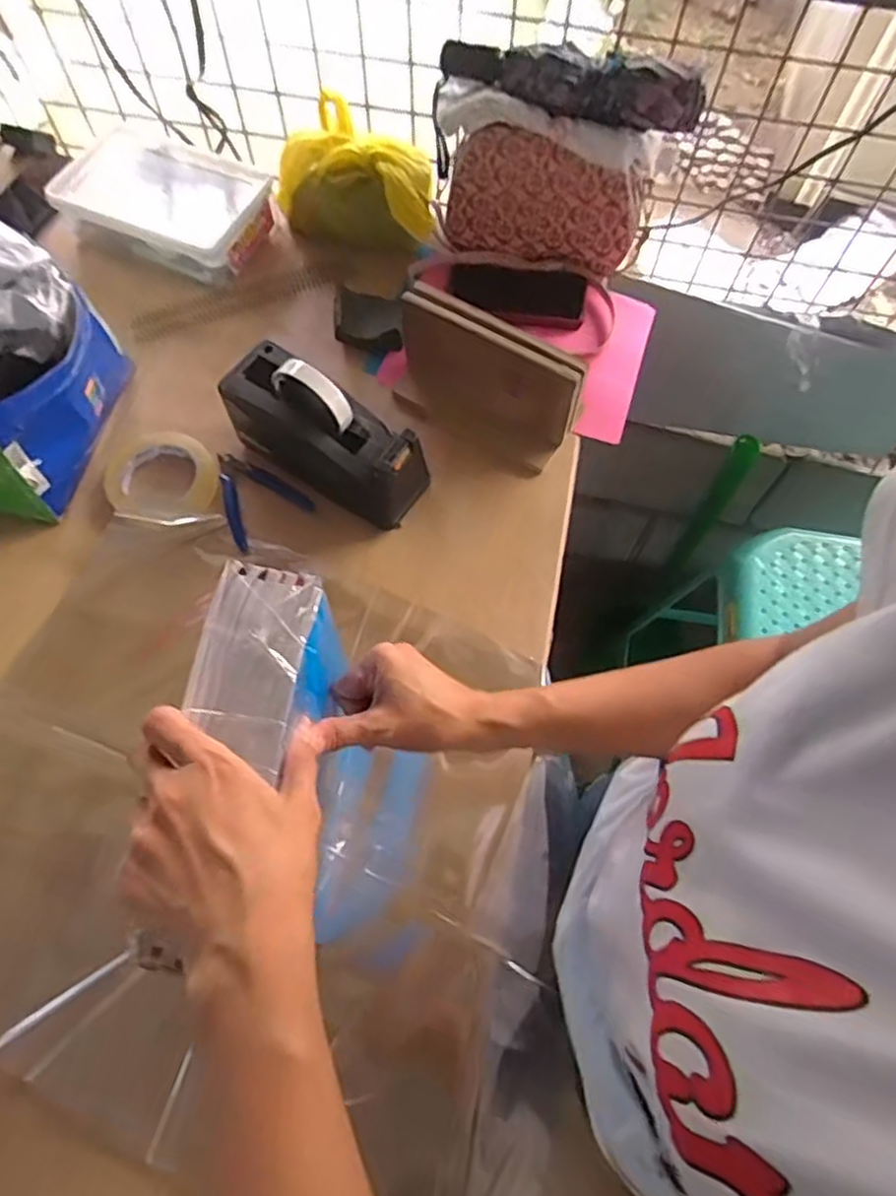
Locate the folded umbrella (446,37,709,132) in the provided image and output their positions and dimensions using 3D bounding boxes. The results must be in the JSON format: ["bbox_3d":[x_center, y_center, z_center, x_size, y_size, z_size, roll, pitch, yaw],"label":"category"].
[{"bbox_3d":[0.120,-0.525,0.693,0.272,0.044,0.048,23,68,9],"label":"folded umbrella"}]

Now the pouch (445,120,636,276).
[{"bbox_3d":[0.112,-0.474,0.803,0.219,0.143,0.031,11,67,4],"label":"pouch"}]

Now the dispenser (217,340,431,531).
[{"bbox_3d":[-0.116,-0.157,0.650,0.204,0.115,0.073,30,69,11],"label":"dispenser"}]

